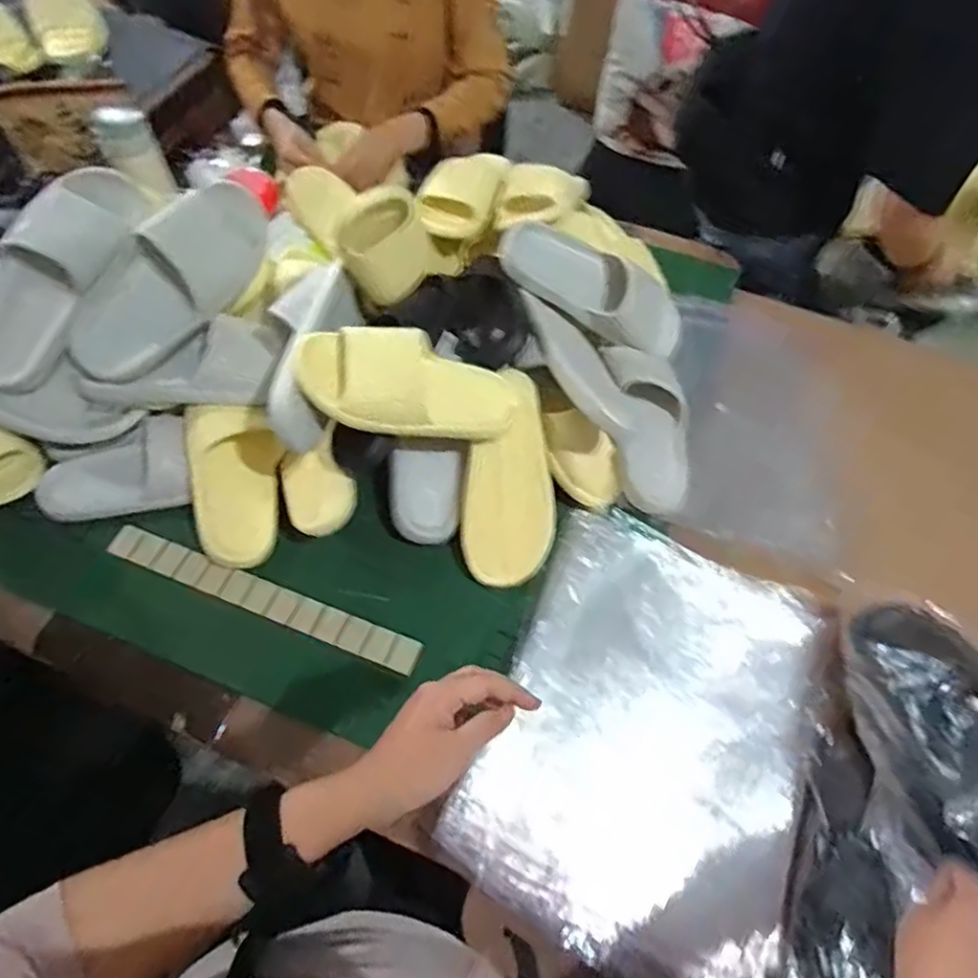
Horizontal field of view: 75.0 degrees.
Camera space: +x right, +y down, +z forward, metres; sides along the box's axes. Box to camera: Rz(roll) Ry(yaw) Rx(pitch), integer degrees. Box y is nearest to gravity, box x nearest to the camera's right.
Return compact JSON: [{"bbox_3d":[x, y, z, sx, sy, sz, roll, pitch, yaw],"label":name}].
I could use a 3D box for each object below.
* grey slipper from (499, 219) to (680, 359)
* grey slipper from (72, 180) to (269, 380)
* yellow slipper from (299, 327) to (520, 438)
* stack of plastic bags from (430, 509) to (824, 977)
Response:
[{"bbox_3d":[0.148,-0.267,0.847,0.280,0.074,0.110,26,62,-9],"label":"grey slipper"},{"bbox_3d":[-0.374,-0.241,0.748,0.273,0.075,0.117,-44,108,2],"label":"grey slipper"},{"bbox_3d":[-0.076,-0.111,0.686,0.247,0.072,0.091,10,58,-28],"label":"yellow slipper"},{"bbox_3d":[0.178,0.260,0.657,0.334,0.043,0.425,24,63,9],"label":"stack of plastic bags"}]

